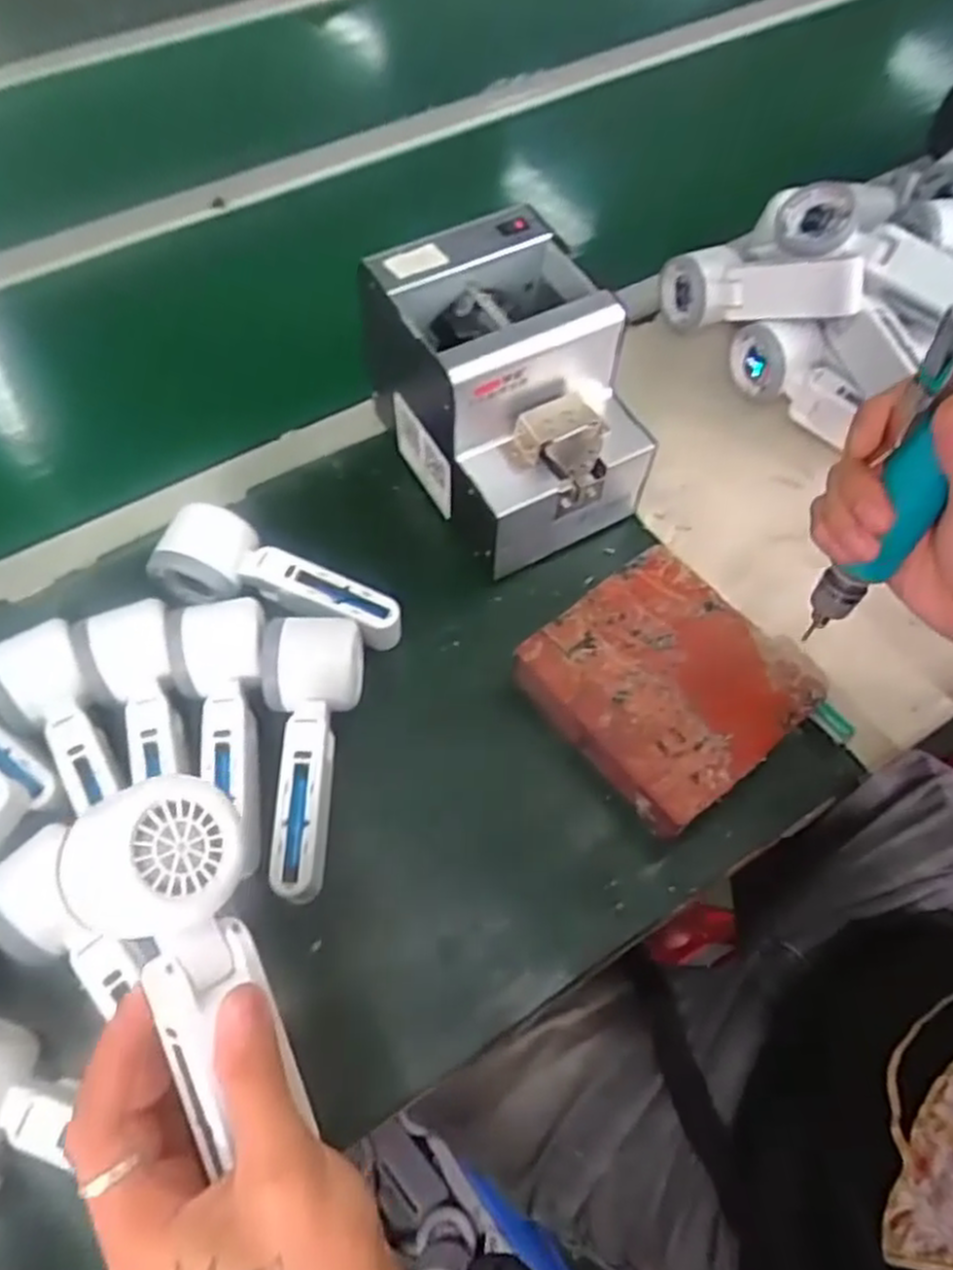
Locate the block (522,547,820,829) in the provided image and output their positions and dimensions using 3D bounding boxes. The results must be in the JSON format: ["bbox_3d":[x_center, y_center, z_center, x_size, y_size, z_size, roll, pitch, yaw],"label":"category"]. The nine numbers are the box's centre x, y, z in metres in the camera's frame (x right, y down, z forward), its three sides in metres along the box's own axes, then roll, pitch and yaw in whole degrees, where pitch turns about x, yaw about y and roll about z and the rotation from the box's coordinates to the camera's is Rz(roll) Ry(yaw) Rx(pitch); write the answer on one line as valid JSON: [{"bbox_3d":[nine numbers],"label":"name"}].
[{"bbox_3d":[0.115,0.032,0.484,0.130,0.042,0.139,-35,67,-18],"label":"block"}]

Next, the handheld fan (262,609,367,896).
[{"bbox_3d":[-0.094,0.072,0.458,0.060,0.048,0.167,-4,61,-2],"label":"handheld fan"}]

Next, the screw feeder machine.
[{"bbox_3d":[0.025,-0.156,0.523,0.129,0.154,0.160,-25,64,-13],"label":"screw feeder machine"}]

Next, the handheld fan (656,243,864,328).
[{"bbox_3d":[0.218,-0.277,0.611,0.049,0.056,0.167,-41,41,-20],"label":"handheld fan"}]

